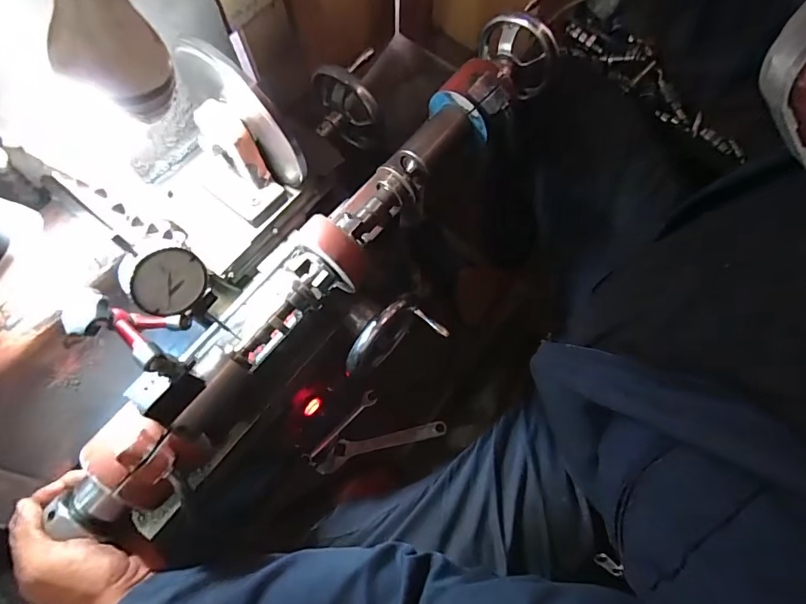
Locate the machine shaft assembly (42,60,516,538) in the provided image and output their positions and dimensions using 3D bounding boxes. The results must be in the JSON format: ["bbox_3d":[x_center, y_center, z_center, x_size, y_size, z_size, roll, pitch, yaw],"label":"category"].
[{"bbox_3d":[-0.089,-0.034,0.442,0.078,0.085,0.580,37,74,11],"label":"machine shaft assembly"}]

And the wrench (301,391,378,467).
[{"bbox_3d":[-0.129,0.262,0.942,0.191,0.008,0.030,-42,103,-19],"label":"wrench"}]

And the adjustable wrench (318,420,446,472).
[{"bbox_3d":[-0.044,0.292,0.937,0.270,0.023,0.050,-16,71,-7],"label":"adjustable wrench"}]

